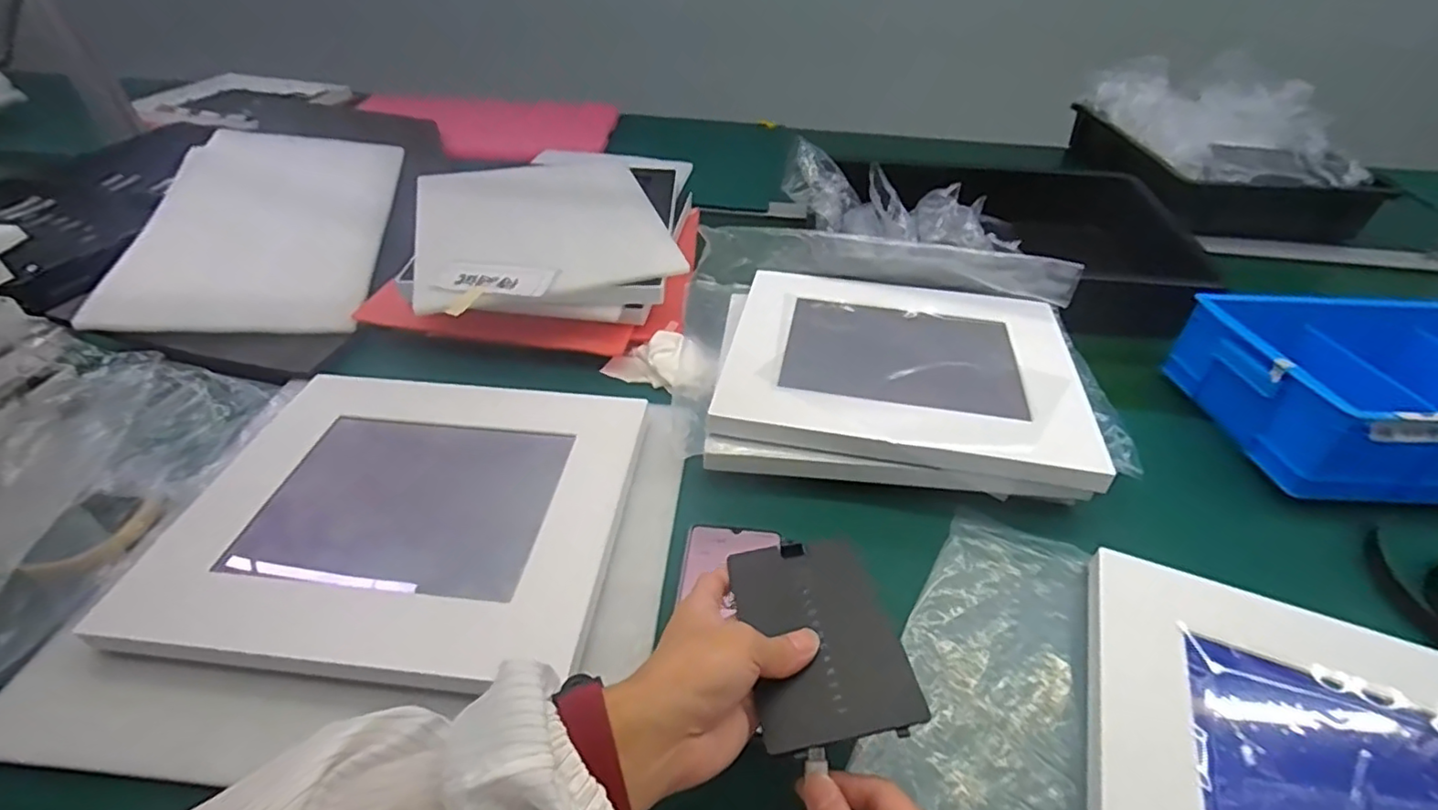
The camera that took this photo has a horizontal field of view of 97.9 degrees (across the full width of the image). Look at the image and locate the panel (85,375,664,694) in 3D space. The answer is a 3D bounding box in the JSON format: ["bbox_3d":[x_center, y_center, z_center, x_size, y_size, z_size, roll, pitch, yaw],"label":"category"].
[{"bbox_3d":[-0.230,0.075,0.469,0.315,0.023,0.251,4,41,3],"label":"panel"}]

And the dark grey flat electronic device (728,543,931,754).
[{"bbox_3d":[0.055,0.127,0.352,0.081,0.011,0.115,-6,42,-8],"label":"dark grey flat electronic device"}]

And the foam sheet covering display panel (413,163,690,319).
[{"bbox_3d":[-0.190,-0.195,0.674,0.250,0.013,0.300,-11,46,-16],"label":"foam sheet covering display panel"}]

